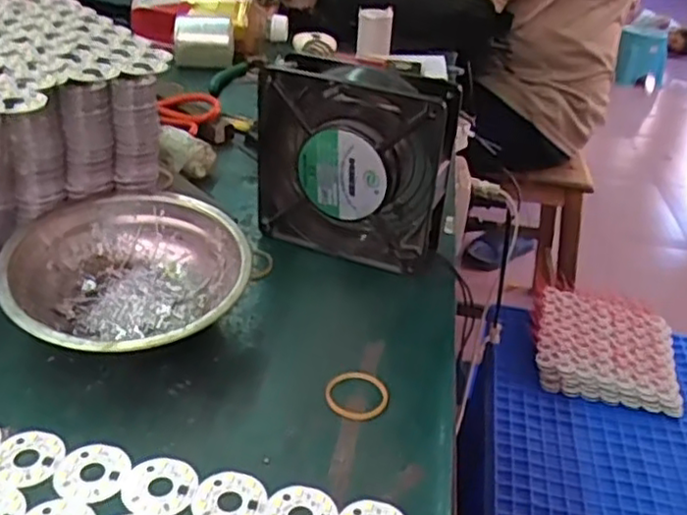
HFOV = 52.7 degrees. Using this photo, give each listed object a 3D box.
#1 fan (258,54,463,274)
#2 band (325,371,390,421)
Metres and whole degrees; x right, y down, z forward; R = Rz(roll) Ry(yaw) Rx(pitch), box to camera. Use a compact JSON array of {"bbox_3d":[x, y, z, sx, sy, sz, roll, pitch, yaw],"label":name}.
[{"bbox_3d":[0.006,-0.059,0.449,0.121,0.122,0.044,16,33,16],"label":"fan"},{"bbox_3d":[0.007,0.069,0.355,0.032,0.004,0.033,5,31,-3],"label":"band"}]

